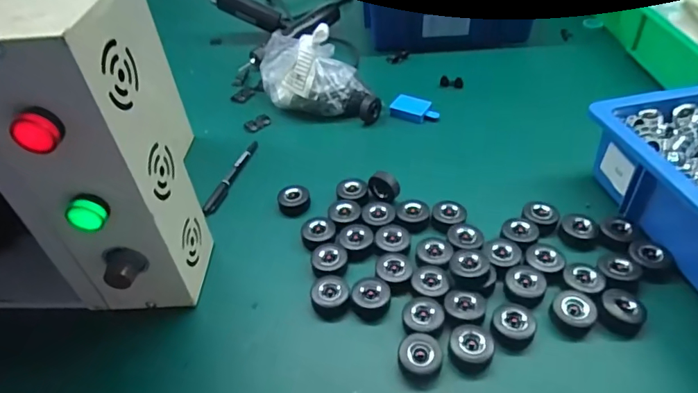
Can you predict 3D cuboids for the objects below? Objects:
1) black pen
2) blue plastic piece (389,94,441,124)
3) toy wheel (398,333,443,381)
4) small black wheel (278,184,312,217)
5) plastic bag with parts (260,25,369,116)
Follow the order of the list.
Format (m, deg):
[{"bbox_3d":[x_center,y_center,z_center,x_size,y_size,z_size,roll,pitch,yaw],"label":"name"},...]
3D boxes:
[{"bbox_3d":[-0.152,-0.028,0.610,0.012,0.008,0.143,9,46,15],"label":"black pen"},{"bbox_3d":[0.098,-0.128,0.690,0.071,0.010,0.048,21,50,25],"label":"blue plastic piece"},{"bbox_3d":[0.062,0.139,0.408,0.036,0.021,0.034,-3,45,3],"label":"toy wheel"},{"bbox_3d":[-0.066,0.005,0.567,0.038,0.022,0.034,-10,45,-3],"label":"small black wheel"},{"bbox_3d":[-0.058,-0.186,0.704,0.140,0.094,0.129,-13,45,-7],"label":"plastic bag with parts"}]

